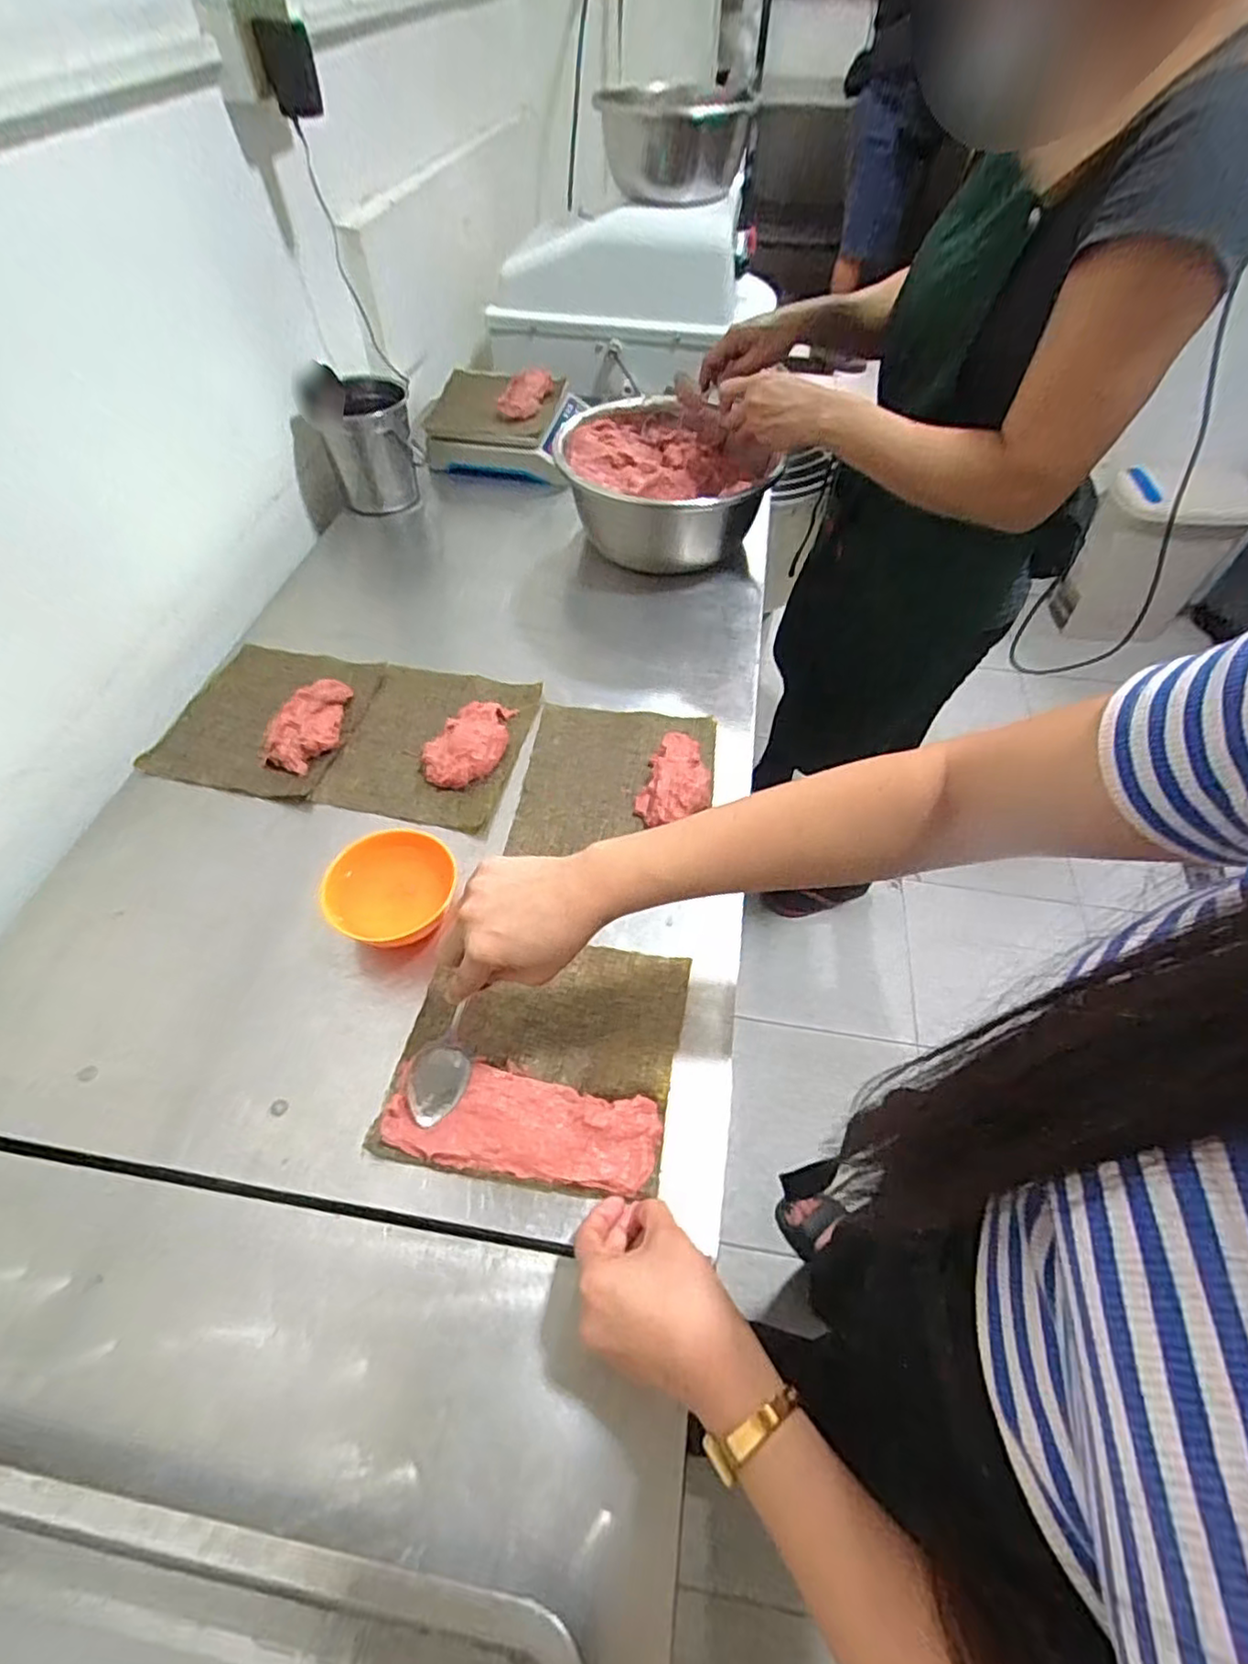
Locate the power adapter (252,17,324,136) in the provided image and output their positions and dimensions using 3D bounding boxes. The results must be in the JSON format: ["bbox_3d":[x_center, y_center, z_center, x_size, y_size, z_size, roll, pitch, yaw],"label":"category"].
[{"bbox_3d":[-0.363,-0.830,0.737,0.053,0.073,0.025,-13,55,-10],"label":"power adapter"}]

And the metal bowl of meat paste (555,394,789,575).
[{"bbox_3d":[0.049,-0.440,0.886,0.261,0.130,0.239,0,54,0],"label":"metal bowl of meat paste"}]

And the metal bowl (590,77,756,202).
[{"bbox_3d":[0.081,-1.129,1.118,0.252,0.131,0.247,0,54,0],"label":"metal bowl"}]

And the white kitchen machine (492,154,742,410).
[{"bbox_3d":[-0.028,-0.988,1.257,0.447,0.278,0.185,3,54,2],"label":"white kitchen machine"}]

